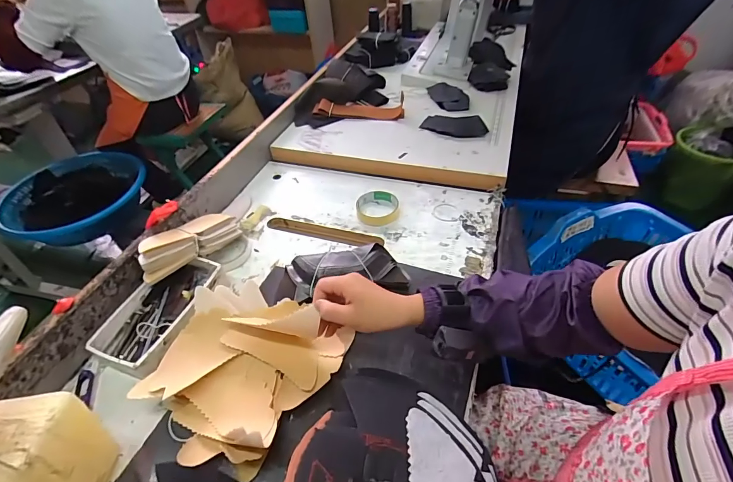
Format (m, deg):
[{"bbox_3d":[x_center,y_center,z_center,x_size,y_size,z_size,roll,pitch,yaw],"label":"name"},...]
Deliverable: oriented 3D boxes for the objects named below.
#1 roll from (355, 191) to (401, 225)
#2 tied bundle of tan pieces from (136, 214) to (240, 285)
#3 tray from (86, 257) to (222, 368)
[{"bbox_3d":[0.021,-0.065,0.722,0.082,0.021,0.090,-2,44,2],"label":"roll"},{"bbox_3d":[-0.297,0.000,0.623,0.073,0.040,0.181,19,36,25],"label":"tied bundle of tan pieces"},{"bbox_3d":[-0.302,0.107,0.563,0.123,0.045,0.189,14,48,21],"label":"tray"}]

